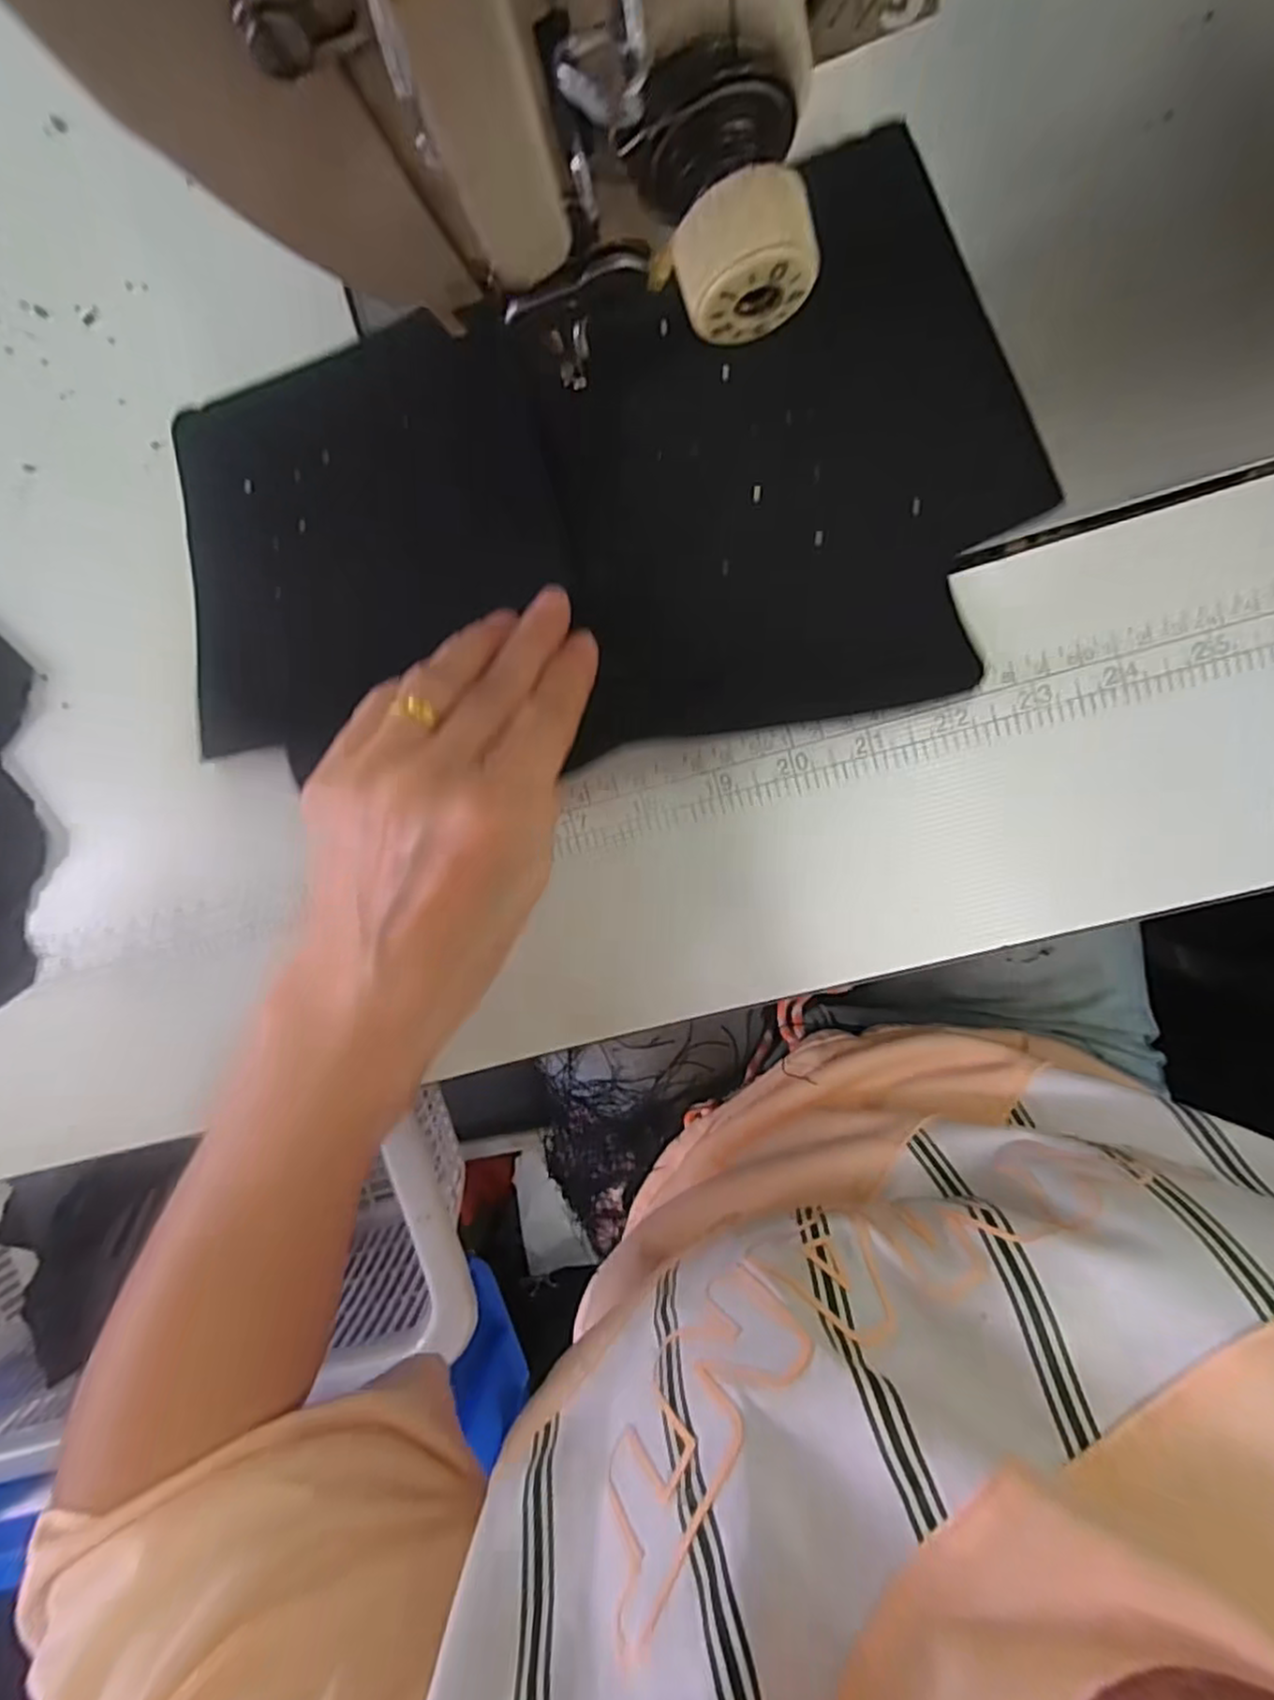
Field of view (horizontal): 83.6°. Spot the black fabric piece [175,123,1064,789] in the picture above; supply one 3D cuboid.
[{"bbox_3d":[-0.020,-0.113,0.230,0.268,0.009,0.153,-3,94,7],"label":"black fabric piece"}]

